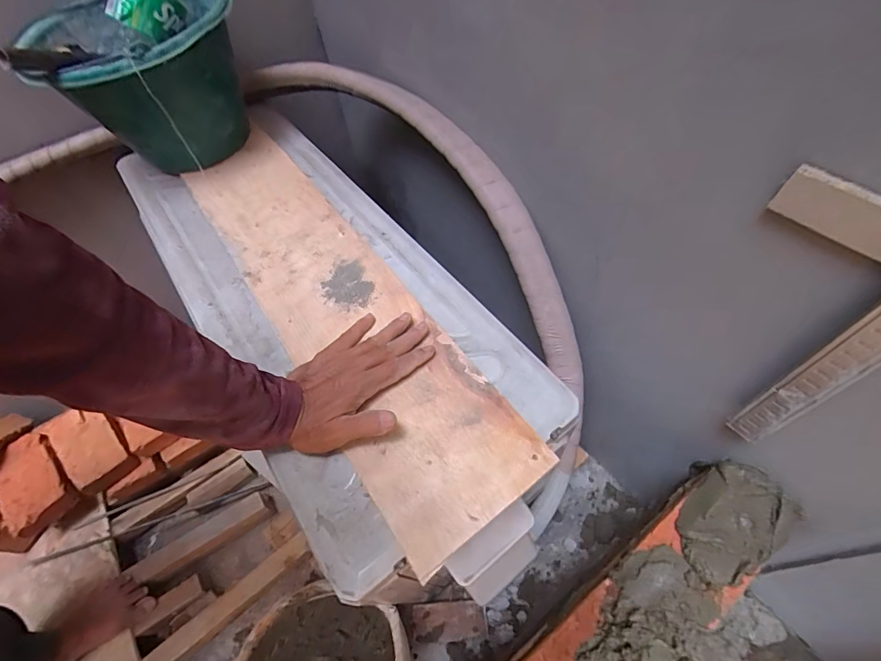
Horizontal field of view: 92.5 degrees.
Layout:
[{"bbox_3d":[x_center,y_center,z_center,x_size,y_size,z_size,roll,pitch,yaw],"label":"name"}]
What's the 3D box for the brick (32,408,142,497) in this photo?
[{"bbox_3d":[-0.728,0.238,0.875,0.188,0.062,0.104,34,65,24],"label":"brick"}]

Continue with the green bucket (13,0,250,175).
[{"bbox_3d":[-0.392,-0.337,0.604,0.239,0.193,0.225,-20,57,-10],"label":"green bucket"}]

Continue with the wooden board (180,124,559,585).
[{"bbox_3d":[-0.142,-0.044,0.498,0.149,0.020,0.620,-34,61,-18],"label":"wooden board"}]

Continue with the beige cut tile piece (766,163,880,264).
[{"bbox_3d":[0.310,-0.084,0.316,0.008,0.041,0.104,-35,60,-18],"label":"beige cut tile piece"}]

